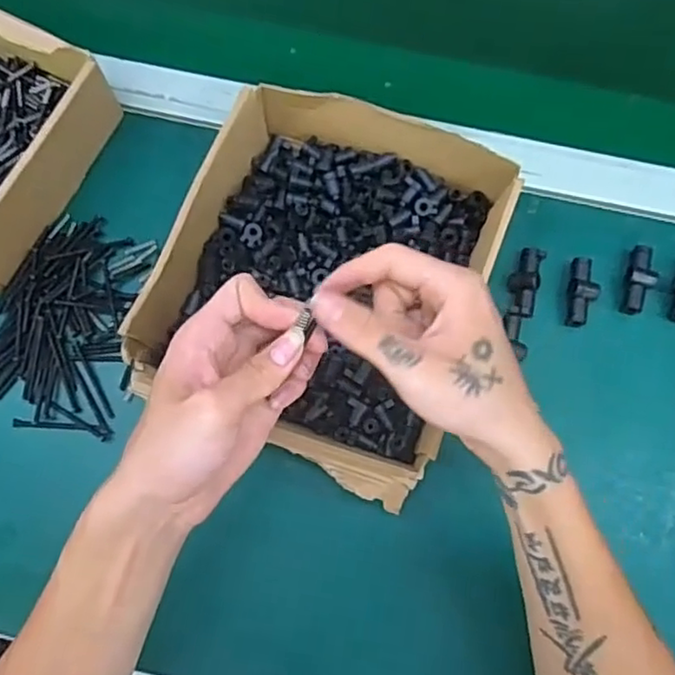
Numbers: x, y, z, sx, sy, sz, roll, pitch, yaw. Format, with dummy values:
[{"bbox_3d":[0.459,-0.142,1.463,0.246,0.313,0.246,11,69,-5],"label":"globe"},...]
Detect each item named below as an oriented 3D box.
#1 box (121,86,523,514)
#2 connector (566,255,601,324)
[{"bbox_3d":[-0.005,-0.040,0.446,0.208,0.071,0.253,21,78,5],"label":"box"},{"bbox_3d":[0.180,-0.034,0.466,0.018,0.020,0.050,6,77,2],"label":"connector"}]

